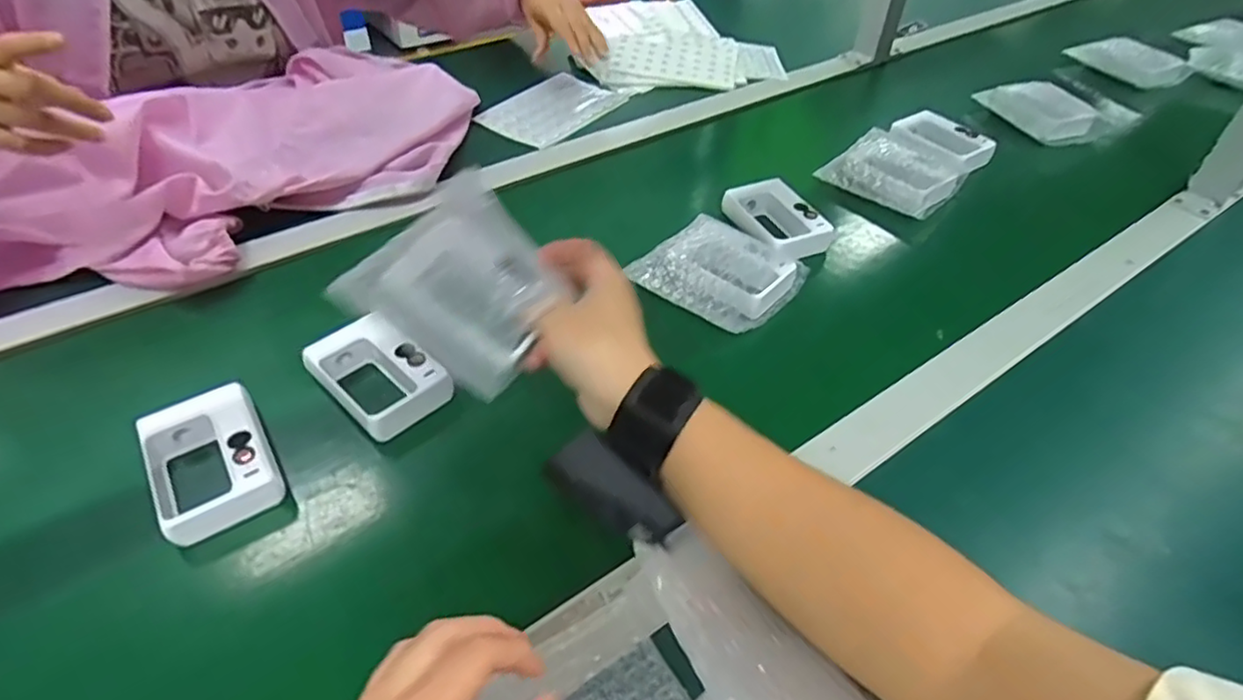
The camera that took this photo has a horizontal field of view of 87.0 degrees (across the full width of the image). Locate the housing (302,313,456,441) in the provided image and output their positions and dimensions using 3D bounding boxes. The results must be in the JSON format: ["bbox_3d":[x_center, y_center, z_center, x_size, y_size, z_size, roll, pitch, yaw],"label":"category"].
[{"bbox_3d":[-0.175,0.018,0.471,0.099,0.024,0.064,36,51,28],"label":"housing"}]

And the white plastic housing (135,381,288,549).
[{"bbox_3d":[-0.263,0.072,0.421,0.068,0.028,0.097,-23,51,-27],"label":"white plastic housing"}]

